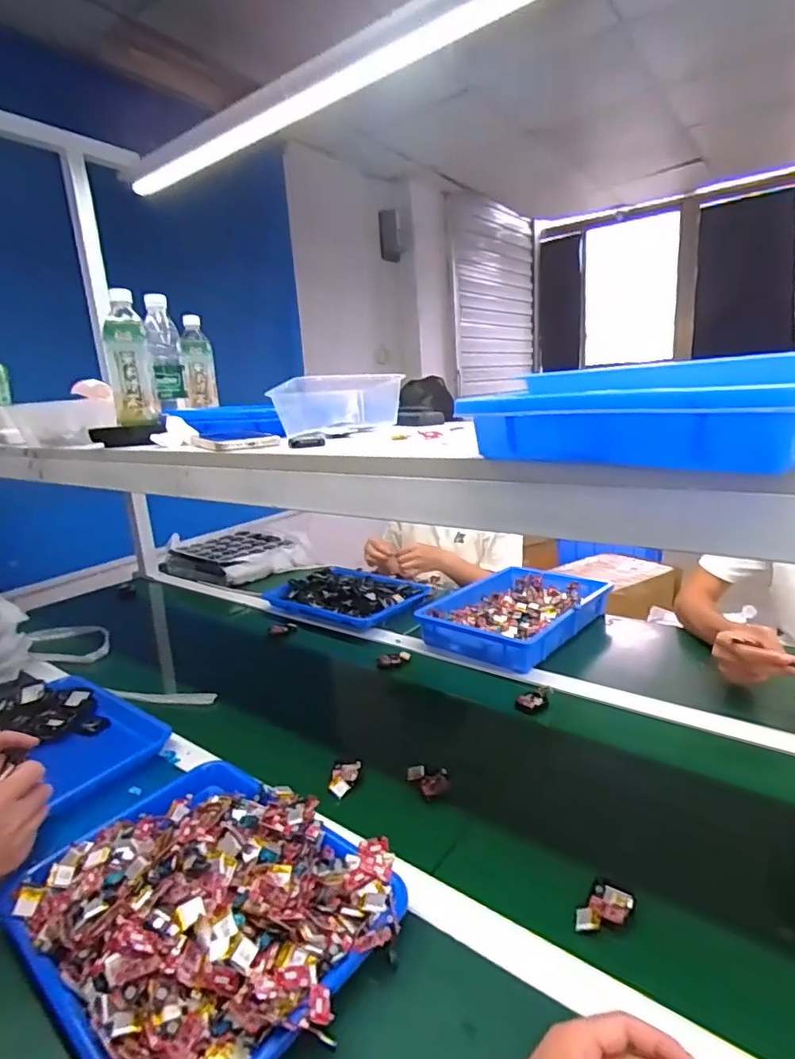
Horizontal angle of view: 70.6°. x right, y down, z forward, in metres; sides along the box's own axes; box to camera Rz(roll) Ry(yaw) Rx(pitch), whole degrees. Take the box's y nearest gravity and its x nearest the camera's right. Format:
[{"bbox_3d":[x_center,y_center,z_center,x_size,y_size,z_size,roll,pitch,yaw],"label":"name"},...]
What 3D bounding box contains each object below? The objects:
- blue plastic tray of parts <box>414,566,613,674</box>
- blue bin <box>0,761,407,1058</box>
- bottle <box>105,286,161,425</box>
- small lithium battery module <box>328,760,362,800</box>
[{"bbox_3d":[0.231,0.162,1.127,0.278,0.056,0.366,8,18,40],"label":"blue plastic tray of parts"},{"bbox_3d":[-0.182,0.326,0.521,0.342,0.065,0.261,7,18,39],"label":"blue bin"},{"bbox_3d":[-0.402,-0.253,0.841,0.063,0.183,0.070,-10,15,-23],"label":"bottle"},{"bbox_3d":[-0.067,0.313,0.705,0.034,0.017,0.052,-1,14,15],"label":"small lithium battery module"}]

